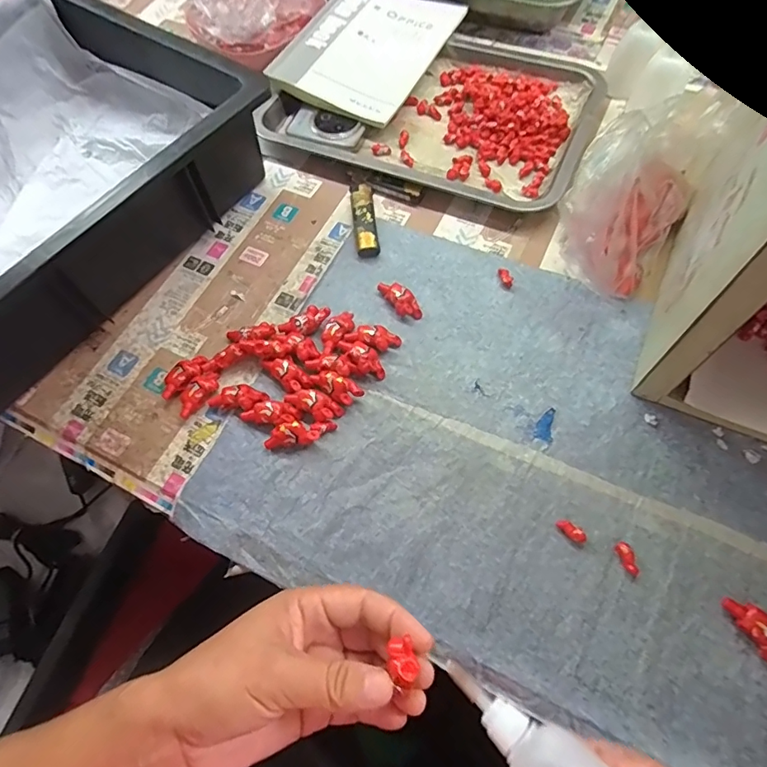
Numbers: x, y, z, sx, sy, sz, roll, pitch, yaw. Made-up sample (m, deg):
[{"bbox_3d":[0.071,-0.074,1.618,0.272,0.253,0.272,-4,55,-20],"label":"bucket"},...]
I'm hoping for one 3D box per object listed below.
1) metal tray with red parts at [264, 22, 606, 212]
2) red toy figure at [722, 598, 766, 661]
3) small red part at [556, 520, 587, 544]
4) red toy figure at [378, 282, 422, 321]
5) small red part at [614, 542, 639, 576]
[{"bbox_3d":[0.056,-0.294,0.501,0.308,0.024,0.243,18,67,12],"label":"metal tray with red parts"},{"bbox_3d":[0.216,0.142,0.279,0.020,0.015,0.043,-22,65,-7],"label":"red toy figure"},{"bbox_3d":[0.121,0.095,0.313,0.019,0.006,0.009,32,71,16],"label":"small red part"},{"bbox_3d":[0.014,-0.068,0.394,0.017,0.013,0.042,-34,67,-12],"label":"red toy figure"},{"bbox_3d":[0.152,0.109,0.303,0.009,0.008,0.020,-19,66,-6],"label":"small red part"}]

